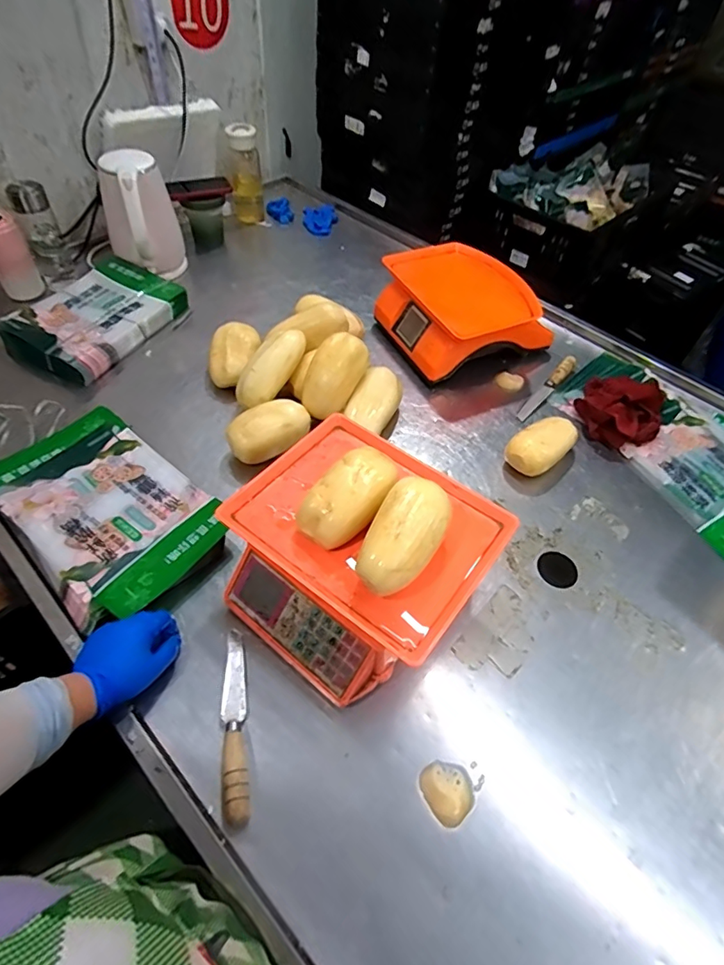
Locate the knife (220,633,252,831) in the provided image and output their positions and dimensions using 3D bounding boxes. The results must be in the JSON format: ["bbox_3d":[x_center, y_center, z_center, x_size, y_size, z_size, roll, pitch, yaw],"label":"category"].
[{"bbox_3d":[-0.145,0.268,0.576,0.028,0.023,0.209,-6,52,-10],"label":"knife"}]

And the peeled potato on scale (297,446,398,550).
[{"bbox_3d":[-0.013,0.017,0.601,0.071,0.058,0.126,35,57,22],"label":"peeled potato on scale"}]

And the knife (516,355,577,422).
[{"bbox_3d":[0.356,-0.184,0.968,0.027,0.027,0.192,34,56,21],"label":"knife"}]

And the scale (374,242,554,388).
[{"bbox_3d":[0.189,-0.344,1.023,0.267,0.134,0.280,-20,56,-19],"label":"scale"}]

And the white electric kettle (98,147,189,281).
[{"bbox_3d":[-0.459,-0.541,1.064,0.143,0.235,0.163,-15,54,-17],"label":"white electric kettle"}]

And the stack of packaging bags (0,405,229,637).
[{"bbox_3d":[-0.364,0.043,0.724,0.329,0.050,0.217,35,56,21],"label":"stack of packaging bags"}]

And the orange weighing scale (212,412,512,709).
[{"bbox_3d":[-0.009,0.096,0.656,0.293,0.135,0.281,32,55,20],"label":"orange weighing scale"}]

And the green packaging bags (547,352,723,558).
[{"bbox_3d":[0.559,-0.081,0.909,0.256,0.016,0.436,-22,56,-21],"label":"green packaging bags"}]

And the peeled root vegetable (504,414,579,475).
[{"bbox_3d":[0.296,-0.058,0.849,0.135,0.067,0.077,-28,58,-23],"label":"peeled root vegetable"}]

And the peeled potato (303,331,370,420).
[{"bbox_3d":[-0.047,-0.182,0.866,0.084,0.140,0.069,23,13,-5],"label":"peeled potato"}]

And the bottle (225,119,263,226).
[{"bbox_3d":[-0.290,-0.764,1.264,0.078,0.204,0.074,-7,52,-11],"label":"bottle"}]

